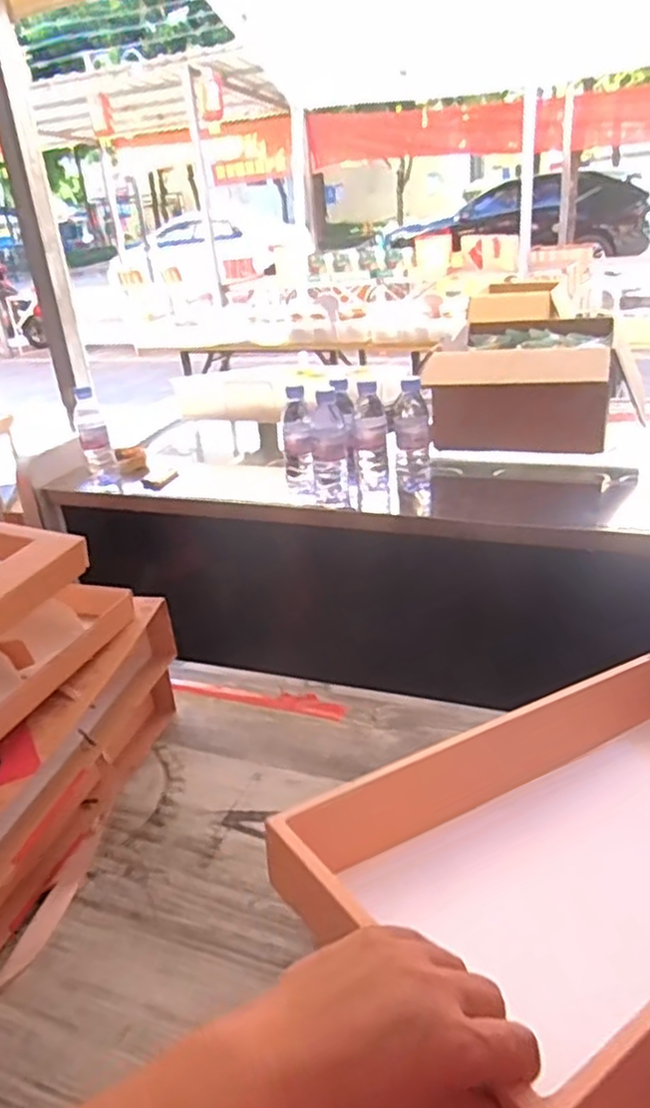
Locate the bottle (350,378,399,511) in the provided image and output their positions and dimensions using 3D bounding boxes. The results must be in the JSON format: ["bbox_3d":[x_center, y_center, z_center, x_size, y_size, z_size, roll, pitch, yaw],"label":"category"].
[{"bbox_3d":[0.078,-0.171,1.200,0.066,0.203,0.074,-3,26,4],"label":"bottle"}]

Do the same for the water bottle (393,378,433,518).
[{"bbox_3d":[0.143,-0.170,1.173,0.060,0.204,0.054,-1,27,8],"label":"water bottle"}]

